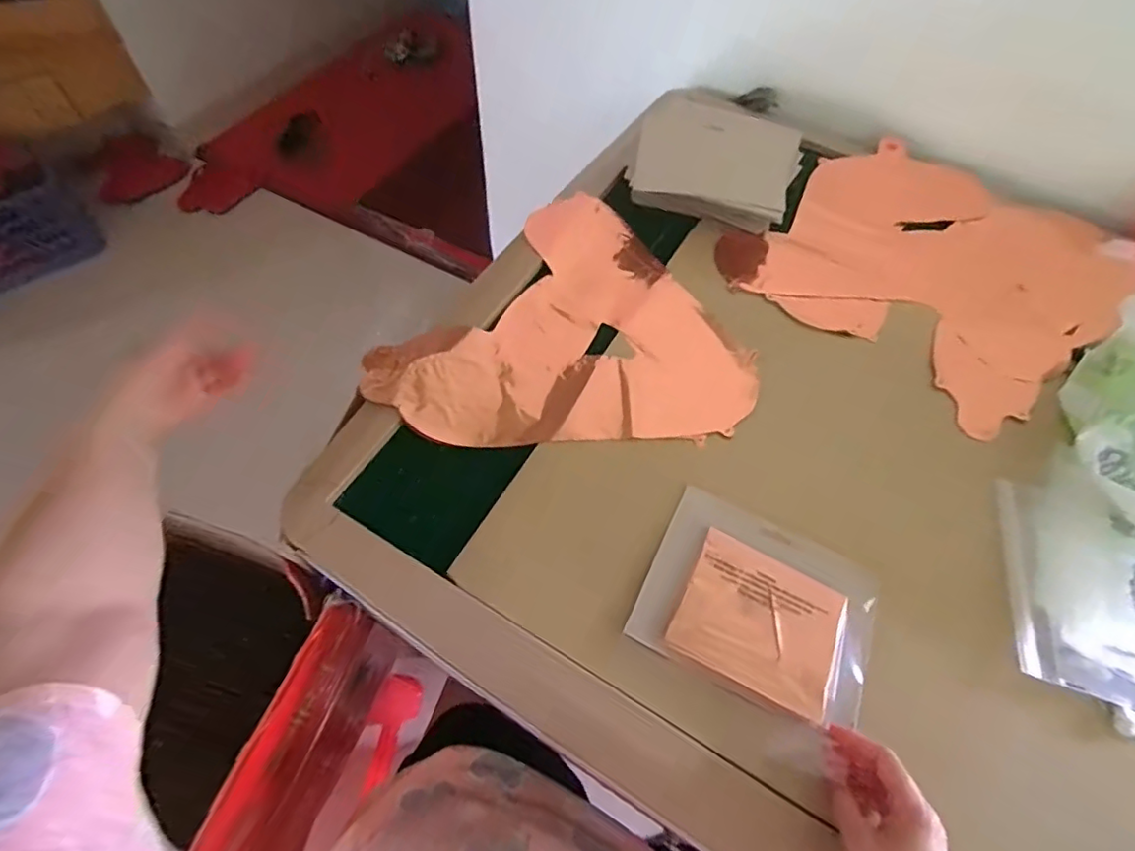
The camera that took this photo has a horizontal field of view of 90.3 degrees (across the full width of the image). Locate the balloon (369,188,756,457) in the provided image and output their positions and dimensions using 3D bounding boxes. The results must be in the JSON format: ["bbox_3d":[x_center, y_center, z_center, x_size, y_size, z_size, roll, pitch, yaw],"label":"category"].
[{"bbox_3d":[-0.013,-0.139,0.683,0.413,0.021,0.366,-2,60,-3],"label":"balloon"}]

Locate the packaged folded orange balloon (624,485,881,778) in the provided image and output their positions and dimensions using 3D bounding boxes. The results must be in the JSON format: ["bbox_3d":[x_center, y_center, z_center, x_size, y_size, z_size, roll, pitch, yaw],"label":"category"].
[{"bbox_3d":[0.167,0.167,0.504,0.192,0.009,0.188,24,58,15],"label":"packaged folded orange balloon"}]

